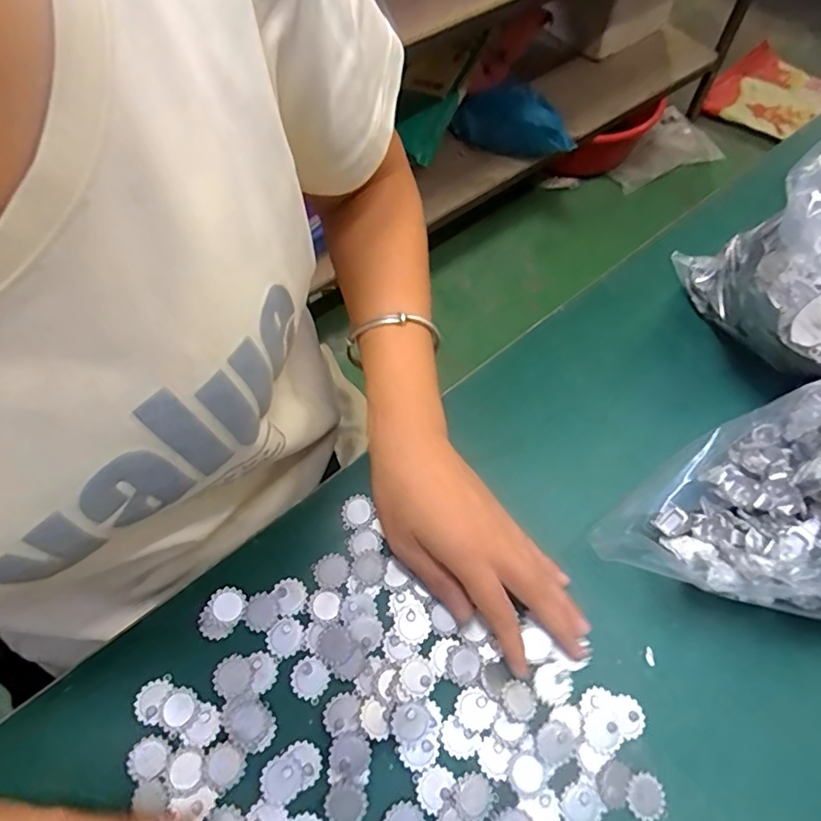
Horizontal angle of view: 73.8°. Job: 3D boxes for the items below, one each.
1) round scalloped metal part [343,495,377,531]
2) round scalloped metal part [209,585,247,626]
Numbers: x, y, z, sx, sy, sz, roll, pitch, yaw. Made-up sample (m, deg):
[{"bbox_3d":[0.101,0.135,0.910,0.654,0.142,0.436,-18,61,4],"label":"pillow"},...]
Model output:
[{"bbox_3d":[-0.034,0.064,0.344,0.018,0.004,0.021,-6,61,-3],"label":"round scalloped metal part"},{"bbox_3d":[-0.105,0.112,0.315,0.019,0.008,0.020,0,61,0],"label":"round scalloped metal part"}]

